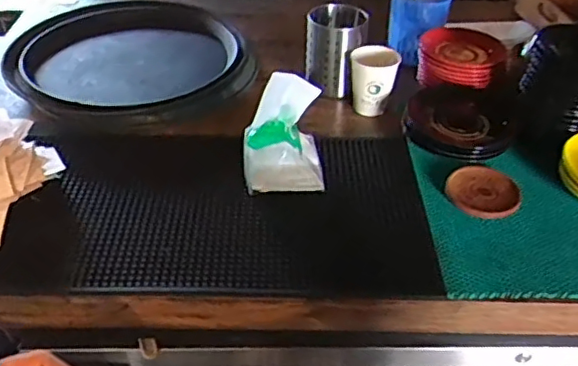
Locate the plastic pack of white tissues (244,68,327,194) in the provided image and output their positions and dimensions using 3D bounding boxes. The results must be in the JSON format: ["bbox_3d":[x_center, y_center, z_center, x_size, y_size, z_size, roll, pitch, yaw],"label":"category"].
[{"bbox_3d":[-0.006,-0.067,0.797,0.108,0.129,0.089,-4,40,-7],"label":"plastic pack of white tissues"}]

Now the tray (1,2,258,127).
[{"bbox_3d":[-0.256,-0.217,1.025,0.387,0.058,0.336,-1,40,-3],"label":"tray"}]

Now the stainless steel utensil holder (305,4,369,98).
[{"bbox_3d":[0.075,-0.211,0.988,0.095,0.129,0.089,5,40,3],"label":"stainless steel utensil holder"}]

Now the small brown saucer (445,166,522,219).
[{"bbox_3d":[0.265,0.012,0.828,0.095,0.025,0.093,1,40,-1],"label":"small brown saucer"}]

